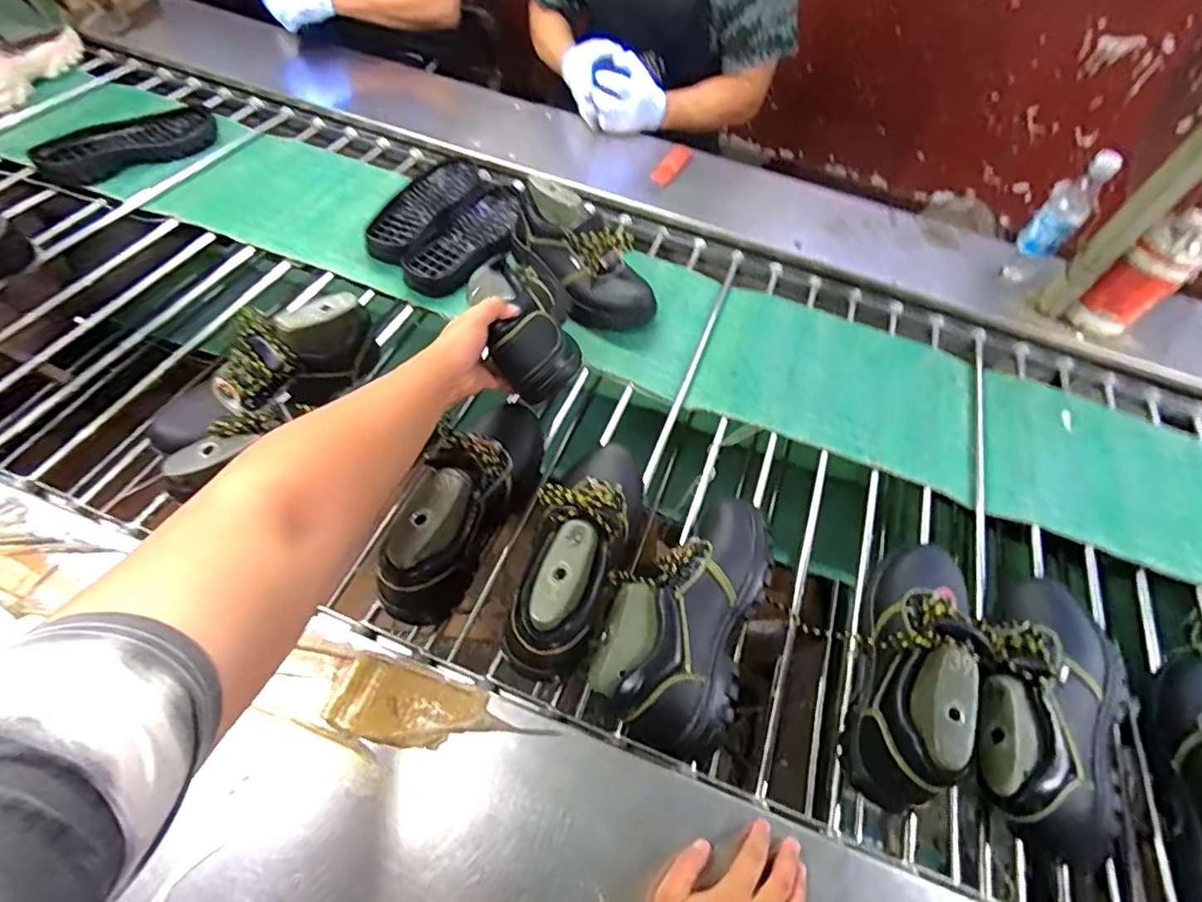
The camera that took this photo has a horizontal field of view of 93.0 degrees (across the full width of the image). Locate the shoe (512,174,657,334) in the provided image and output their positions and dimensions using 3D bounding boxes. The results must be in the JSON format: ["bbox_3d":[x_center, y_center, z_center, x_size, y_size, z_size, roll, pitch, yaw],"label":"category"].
[{"bbox_3d":[-0.035,-0.290,0.853,0.105,0.126,0.282,-37,67,-25],"label":"shoe"}]

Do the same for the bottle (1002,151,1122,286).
[{"bbox_3d":[0.755,-0.380,0.945,0.067,0.200,0.054,39,62,19],"label":"bottle"}]

